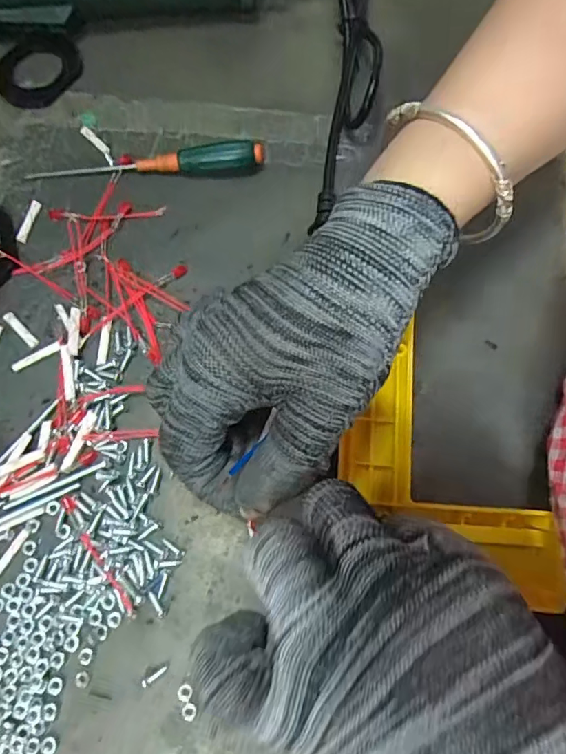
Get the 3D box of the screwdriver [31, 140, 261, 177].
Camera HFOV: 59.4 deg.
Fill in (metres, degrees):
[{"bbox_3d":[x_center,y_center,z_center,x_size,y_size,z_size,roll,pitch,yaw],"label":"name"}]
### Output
[{"bbox_3d":[-0.083,-0.133,0.305,0.141,0.014,0.014,0,75,2],"label":"screwdriver"}]

